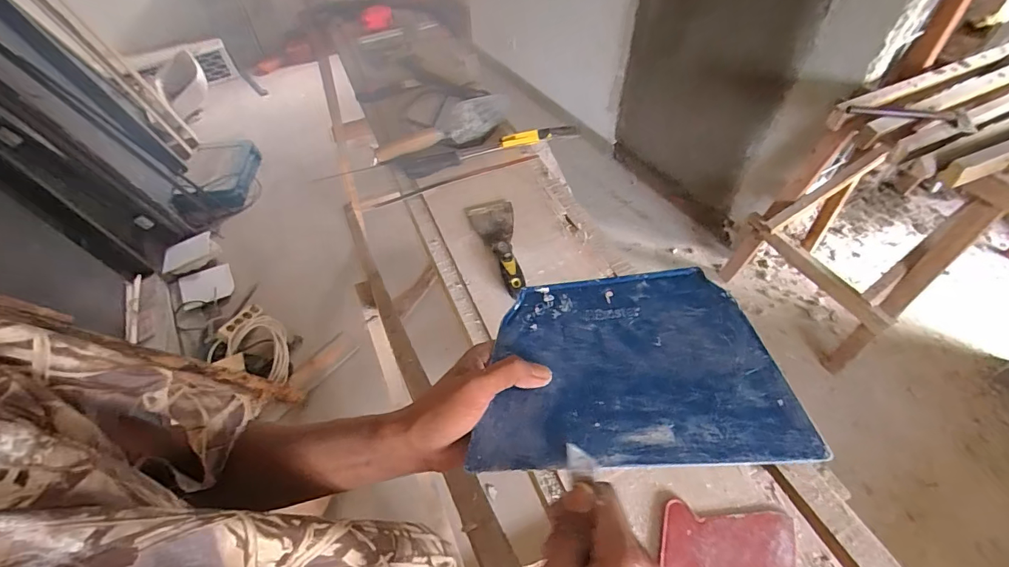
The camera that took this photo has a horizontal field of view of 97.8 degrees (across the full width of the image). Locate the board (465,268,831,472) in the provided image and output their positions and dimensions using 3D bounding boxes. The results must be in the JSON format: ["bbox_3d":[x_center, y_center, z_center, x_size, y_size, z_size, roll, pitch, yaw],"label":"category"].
[{"bbox_3d":[0.084,0.056,0.318,0.203,0.004,0.144,-7,54,12],"label":"board"}]

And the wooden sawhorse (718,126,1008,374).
[{"bbox_3d":[1.208,-0.167,1.478,0.420,0.731,0.554,-21,54,-14],"label":"wooden sawhorse"}]

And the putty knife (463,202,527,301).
[{"bbox_3d":[-0.002,-0.062,0.673,0.071,0.023,0.207,-14,53,-8],"label":"putty knife"}]

